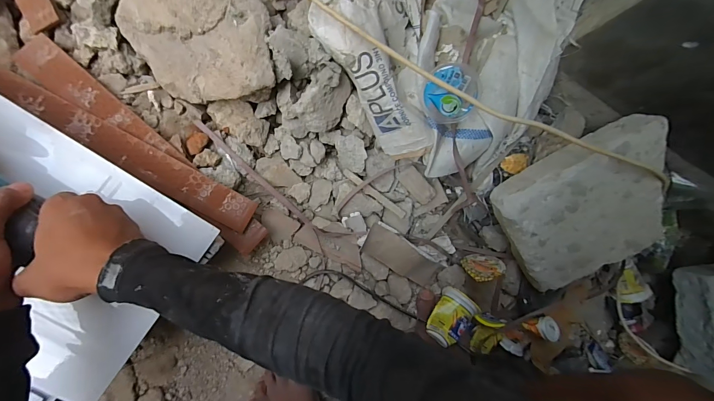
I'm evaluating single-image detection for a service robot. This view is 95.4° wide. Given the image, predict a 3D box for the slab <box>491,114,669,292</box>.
[{"bbox_3d":[0.360,0.017,0.515,0.241,0.070,0.216,-26,109,16],"label":"slab"}]

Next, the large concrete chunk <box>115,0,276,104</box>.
[{"bbox_3d":[-0.216,-0.223,0.441,0.204,0.090,0.163,3,89,-9],"label":"large concrete chunk"}]

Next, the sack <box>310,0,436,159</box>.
[{"bbox_3d":[0.032,-0.201,0.449,0.170,0.073,0.297,-12,104,-9],"label":"sack"}]

